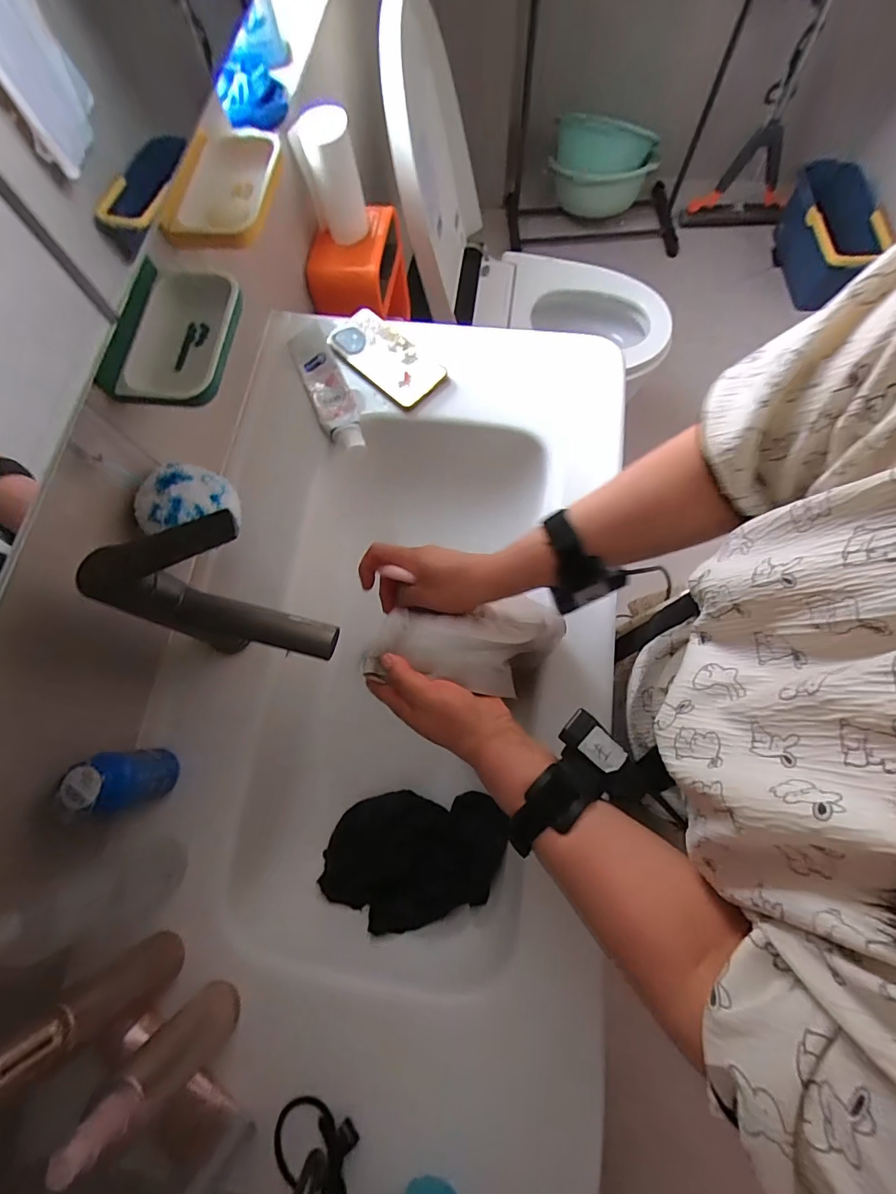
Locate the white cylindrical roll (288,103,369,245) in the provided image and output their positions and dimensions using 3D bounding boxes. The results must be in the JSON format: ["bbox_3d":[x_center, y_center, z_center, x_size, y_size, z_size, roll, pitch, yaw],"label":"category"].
[{"bbox_3d":[-0.169,-0.602,0.675,0.077,0.145,0.091,-16,74,-3],"label":"white cylindrical roll"}]

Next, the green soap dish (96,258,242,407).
[{"bbox_3d":[-0.238,-0.232,0.415,0.096,0.034,0.137,4,74,3],"label":"green soap dish"}]

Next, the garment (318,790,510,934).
[{"bbox_3d":[-0.037,0.289,0.514,0.197,0.026,0.128,-3,57,-3],"label":"garment"}]

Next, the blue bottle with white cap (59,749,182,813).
[{"bbox_3d":[-0.290,0.165,0.423,0.039,0.113,0.043,13,74,5],"label":"blue bottle with white cap"}]

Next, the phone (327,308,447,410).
[{"bbox_3d":[-0.085,-0.318,0.602,0.167,0.008,0.077,42,79,12],"label":"phone"}]

